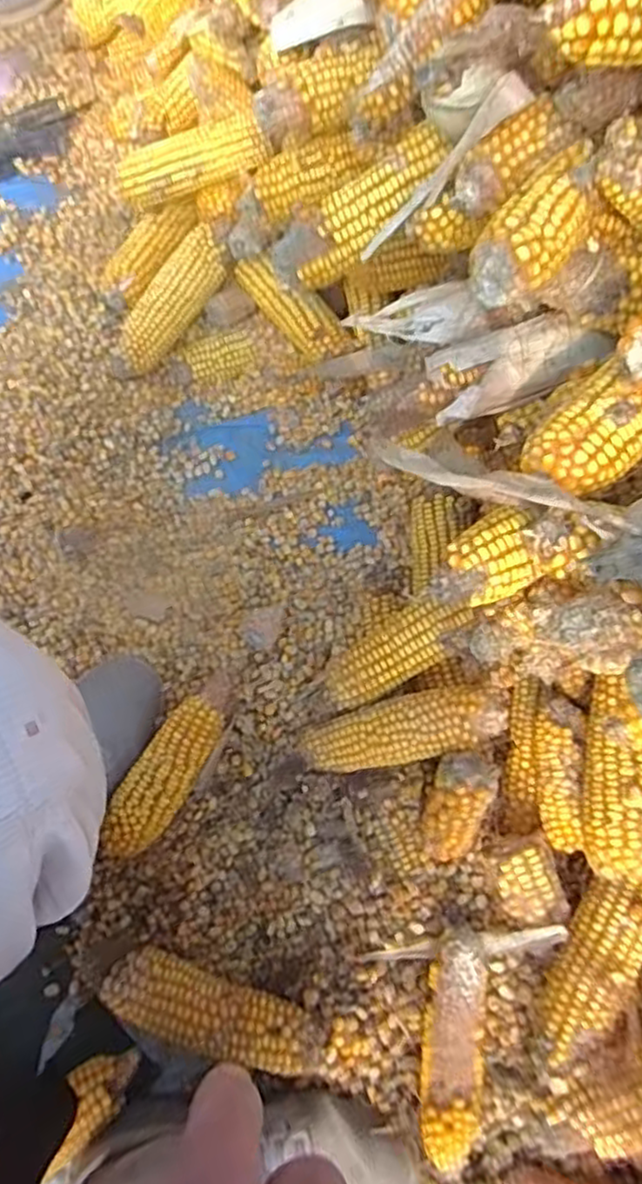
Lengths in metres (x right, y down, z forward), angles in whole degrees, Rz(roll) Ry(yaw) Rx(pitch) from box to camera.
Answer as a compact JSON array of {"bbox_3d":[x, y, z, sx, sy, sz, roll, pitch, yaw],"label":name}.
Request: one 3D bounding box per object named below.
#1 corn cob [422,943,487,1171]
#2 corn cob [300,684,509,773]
[{"bbox_3d":[0.089,0.310,0.467,0.039,0.030,0.141,5,83,3],"label":"corn cob"},{"bbox_3d":[0.060,0.106,0.538,0.163,0.041,0.052,-18,69,20],"label":"corn cob"}]

